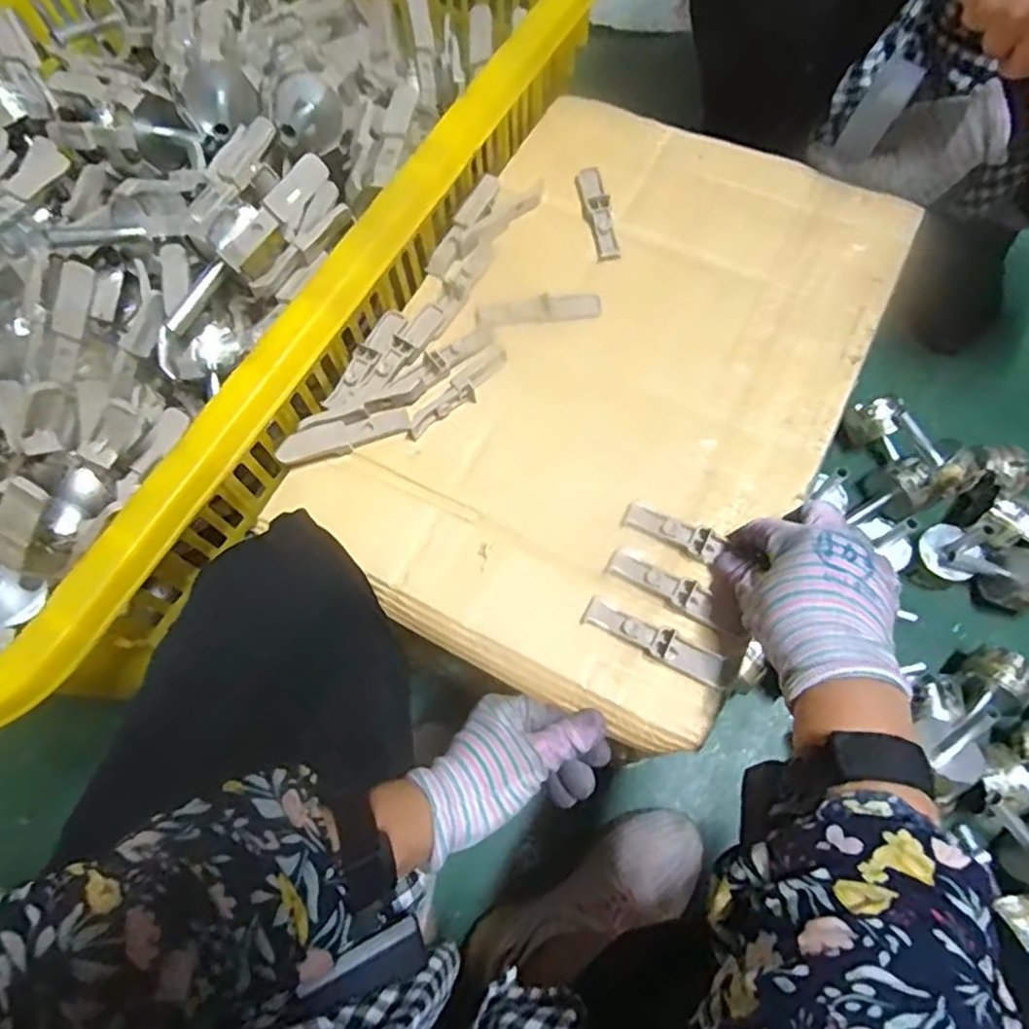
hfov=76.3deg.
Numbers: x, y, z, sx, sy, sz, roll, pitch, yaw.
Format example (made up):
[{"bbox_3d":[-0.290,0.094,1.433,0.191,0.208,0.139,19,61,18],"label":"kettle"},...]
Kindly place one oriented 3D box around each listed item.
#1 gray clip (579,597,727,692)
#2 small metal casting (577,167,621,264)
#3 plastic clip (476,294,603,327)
[{"bbox_3d":[0.092,0.082,0.423,0.097,0.011,0.019,24,72,12],"label":"gray clip"},{"bbox_3d":[0.072,-0.259,0.561,0.021,0.014,0.099,-11,68,-1],"label":"small metal casting"},{"bbox_3d":[0.020,-0.165,0.529,0.100,0.008,0.022,-7,68,0],"label":"plastic clip"}]

